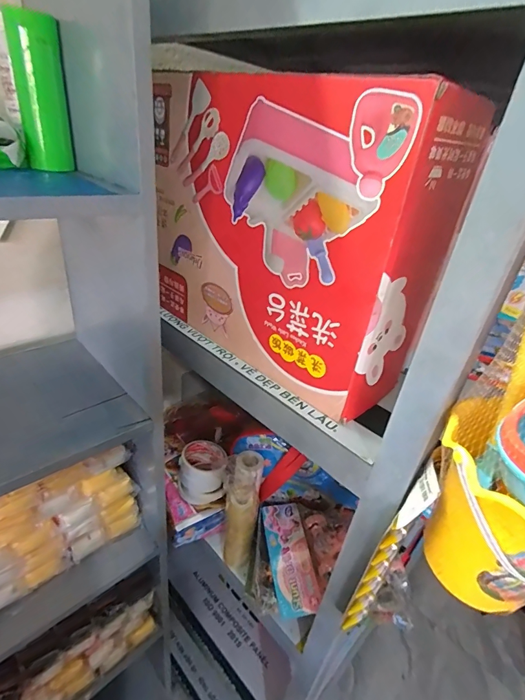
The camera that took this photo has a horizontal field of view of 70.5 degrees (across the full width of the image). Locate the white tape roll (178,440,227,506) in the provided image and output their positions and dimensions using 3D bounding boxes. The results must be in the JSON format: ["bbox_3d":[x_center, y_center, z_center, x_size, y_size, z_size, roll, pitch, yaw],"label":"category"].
[{"bbox_3d":[-0.120,0.247,0.735,0.091,0.099,0.095,4,31,-6],"label":"white tape roll"}]

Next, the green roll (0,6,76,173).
[{"bbox_3d":[-0.245,-0.282,0.416,0.051,0.143,0.061,-10,35,-27],"label":"green roll"}]

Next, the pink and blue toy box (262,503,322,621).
[{"bbox_3d":[0.047,0.354,0.644,0.068,0.024,0.187,1,31,-12],"label":"pink and blue toy box"}]

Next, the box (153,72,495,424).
[{"bbox_3d":[0.010,-0.144,0.469,0.094,0.314,0.381,-21,41,-39],"label":"box"}]

